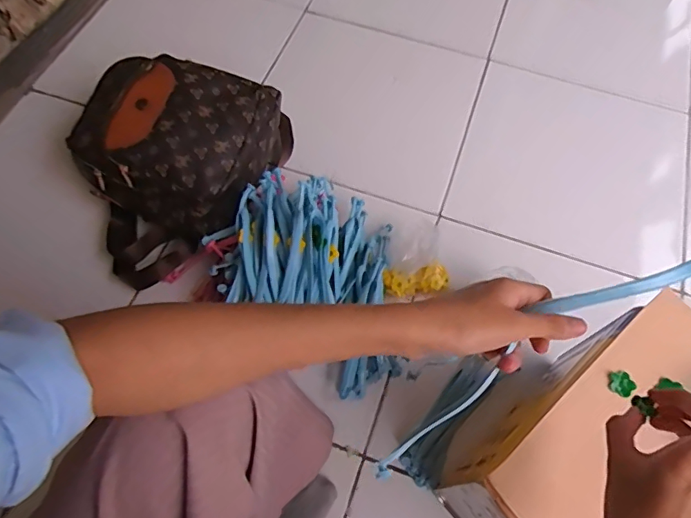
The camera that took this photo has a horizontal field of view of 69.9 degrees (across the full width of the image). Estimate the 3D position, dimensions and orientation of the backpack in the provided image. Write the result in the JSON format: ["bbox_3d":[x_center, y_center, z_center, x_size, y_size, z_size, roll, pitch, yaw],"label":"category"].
[{"bbox_3d":[-0.258,-0.146,0.758,0.292,0.163,0.309,7,63,1],"label":"backpack"}]

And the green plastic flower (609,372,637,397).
[{"bbox_3d":[0.257,0.116,0.459,0.023,0.004,0.023,13,63,4],"label":"green plastic flower"}]

